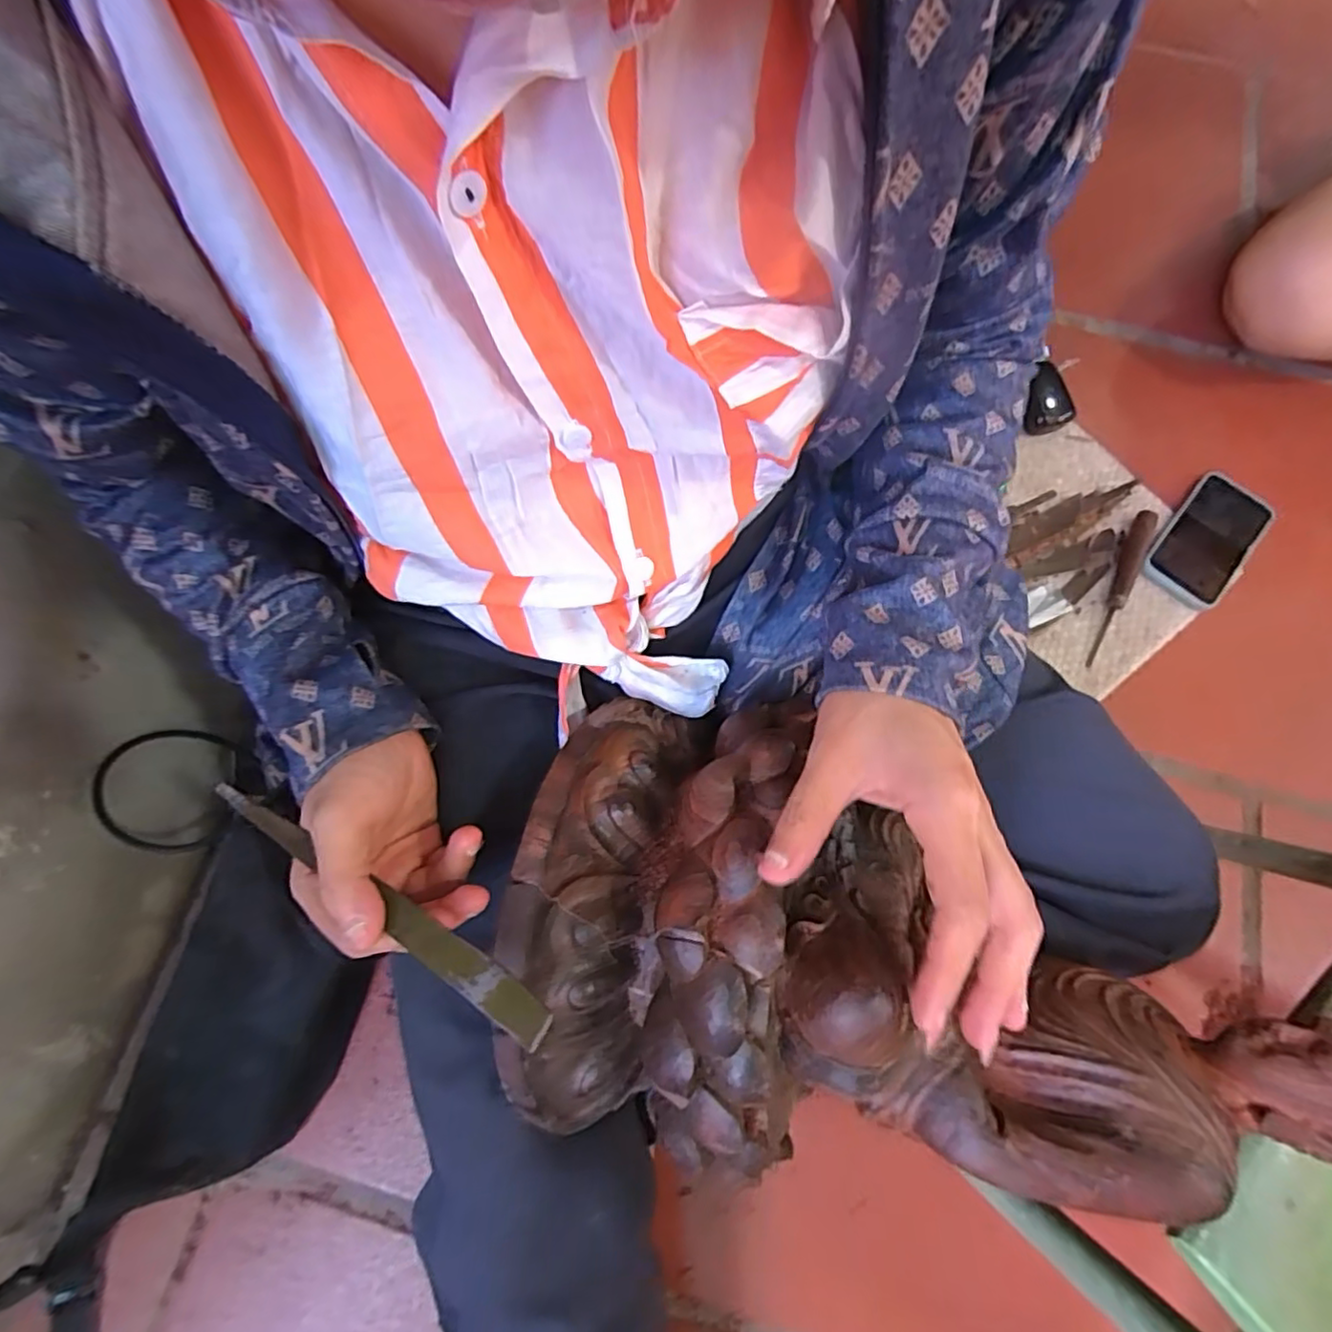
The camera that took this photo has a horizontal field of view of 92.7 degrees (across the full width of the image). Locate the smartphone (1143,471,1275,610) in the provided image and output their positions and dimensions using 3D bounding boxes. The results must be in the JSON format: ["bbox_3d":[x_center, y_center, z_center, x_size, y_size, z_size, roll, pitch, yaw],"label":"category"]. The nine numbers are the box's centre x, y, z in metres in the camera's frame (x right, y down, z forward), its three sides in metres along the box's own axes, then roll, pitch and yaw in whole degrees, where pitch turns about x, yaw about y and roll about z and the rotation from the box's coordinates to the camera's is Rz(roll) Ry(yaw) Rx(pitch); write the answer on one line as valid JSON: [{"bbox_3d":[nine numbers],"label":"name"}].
[{"bbox_3d":[0.561,-0.132,0.653,0.082,0.018,0.155,40,76,12],"label":"smartphone"}]

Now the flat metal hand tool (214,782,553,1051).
[{"bbox_3d":[-0.126,0.100,0.273,0.184,0.008,0.016,28,74,16],"label":"flat metal hand tool"}]

